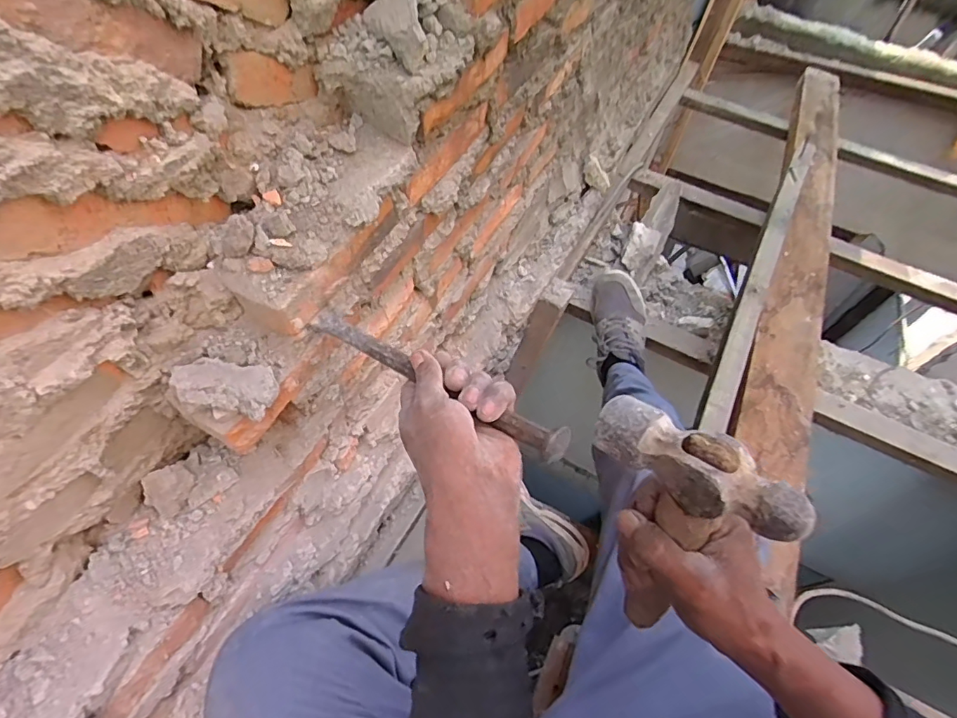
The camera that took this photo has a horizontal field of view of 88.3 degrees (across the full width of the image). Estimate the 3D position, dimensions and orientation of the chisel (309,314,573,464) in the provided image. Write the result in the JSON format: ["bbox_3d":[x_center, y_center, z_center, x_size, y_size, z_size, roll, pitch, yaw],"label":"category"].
[{"bbox_3d":[-0.046,0.012,0.400,0.269,0.016,0.022,26,59,31],"label":"chisel"}]

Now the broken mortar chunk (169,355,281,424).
[{"bbox_3d":[-0.220,0.022,0.429,0.086,0.014,0.047,11,58,4],"label":"broken mortar chunk"}]

